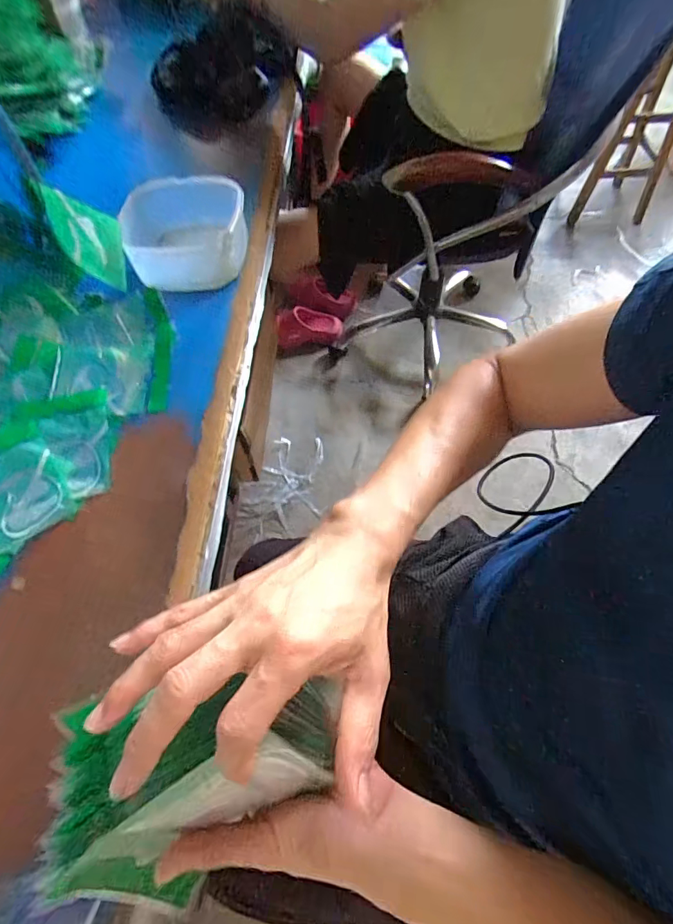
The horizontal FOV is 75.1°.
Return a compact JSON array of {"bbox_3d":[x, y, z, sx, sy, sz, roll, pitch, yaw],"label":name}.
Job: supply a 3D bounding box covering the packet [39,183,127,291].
[{"bbox_3d":[-0.318,-0.284,0.553,0.110,0.090,0.011,23,46,3],"label":"packet"}]

